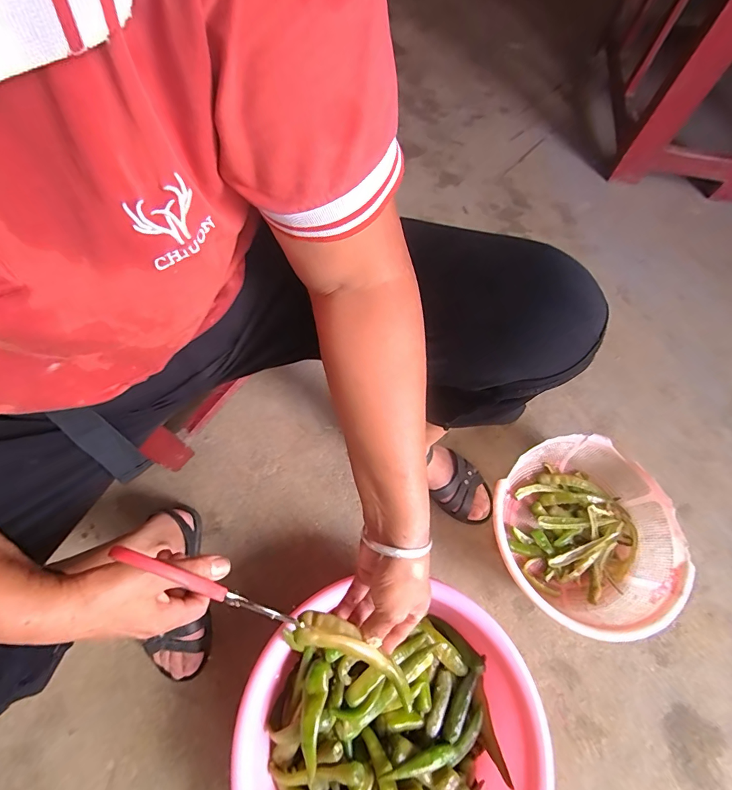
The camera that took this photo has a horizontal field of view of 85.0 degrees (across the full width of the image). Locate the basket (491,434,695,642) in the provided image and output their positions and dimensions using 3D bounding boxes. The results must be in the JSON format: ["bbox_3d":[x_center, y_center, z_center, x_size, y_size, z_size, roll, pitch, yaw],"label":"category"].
[{"bbox_3d":[0.335,0.222,0.638,0.267,0.109,0.263,1,64,-2],"label":"basket"}]

